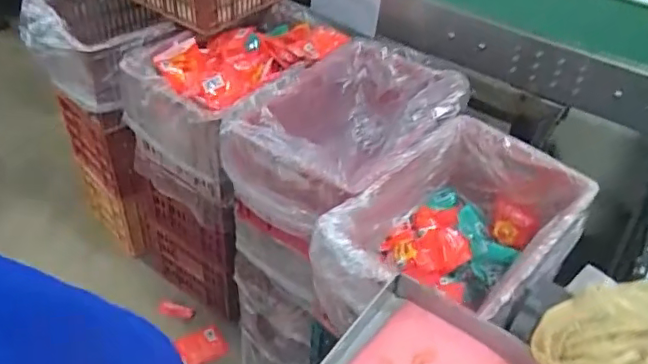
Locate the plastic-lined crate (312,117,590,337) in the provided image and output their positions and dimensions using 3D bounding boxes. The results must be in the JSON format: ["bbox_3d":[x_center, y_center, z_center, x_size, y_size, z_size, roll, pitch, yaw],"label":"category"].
[{"bbox_3d":[0.238,0.128,1.057,0.326,0.221,0.475,33,48,29],"label":"plastic-lined crate"}]

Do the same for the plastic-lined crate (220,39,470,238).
[{"bbox_3d":[0.052,-0.080,1.253,0.341,0.244,0.471,34,49,29],"label":"plastic-lined crate"}]

